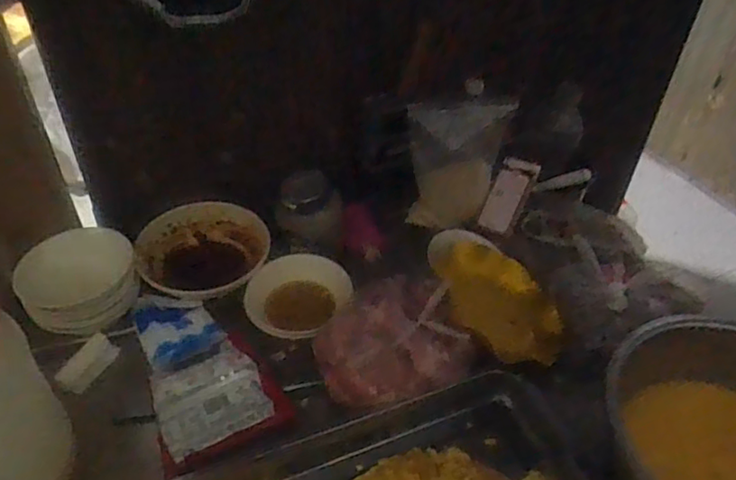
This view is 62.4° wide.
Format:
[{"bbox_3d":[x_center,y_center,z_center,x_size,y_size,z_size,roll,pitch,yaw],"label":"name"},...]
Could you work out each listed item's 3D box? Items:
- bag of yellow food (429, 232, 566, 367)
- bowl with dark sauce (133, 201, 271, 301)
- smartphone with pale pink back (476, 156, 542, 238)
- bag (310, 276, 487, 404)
[{"bbox_3d":[0.186,0.076,0.870,0.124,0.031,0.222,-24,67,-14],"label":"bag of yellow food"},{"bbox_3d":[-0.239,0.026,0.911,0.187,0.076,0.157,-3,42,-6],"label":"bowl with dark sauce"},{"bbox_3d":[0.224,-0.071,0.970,0.058,0.012,0.126,25,84,23],"label":"smartphone with pale pink back"},{"bbox_3d":[0.028,0.120,0.771,0.190,0.093,0.148,-12,44,-16],"label":"bag"}]

